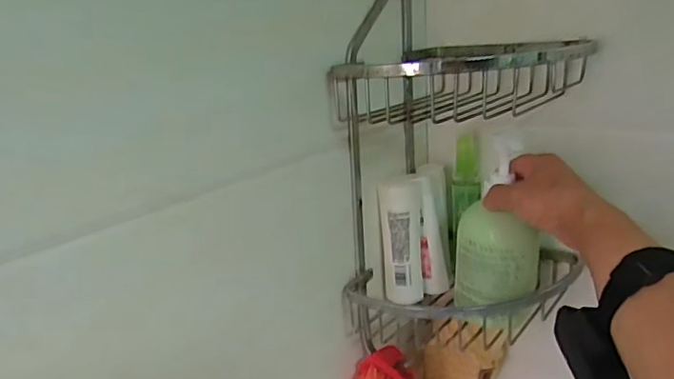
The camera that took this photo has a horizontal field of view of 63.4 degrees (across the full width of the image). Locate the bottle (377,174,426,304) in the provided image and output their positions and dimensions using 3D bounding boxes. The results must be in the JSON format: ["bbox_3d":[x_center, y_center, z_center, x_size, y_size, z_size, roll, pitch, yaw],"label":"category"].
[{"bbox_3d":[0.073,0.057,0.610,0.045,0.131,0.039,-2,16,7],"label":"bottle"}]

